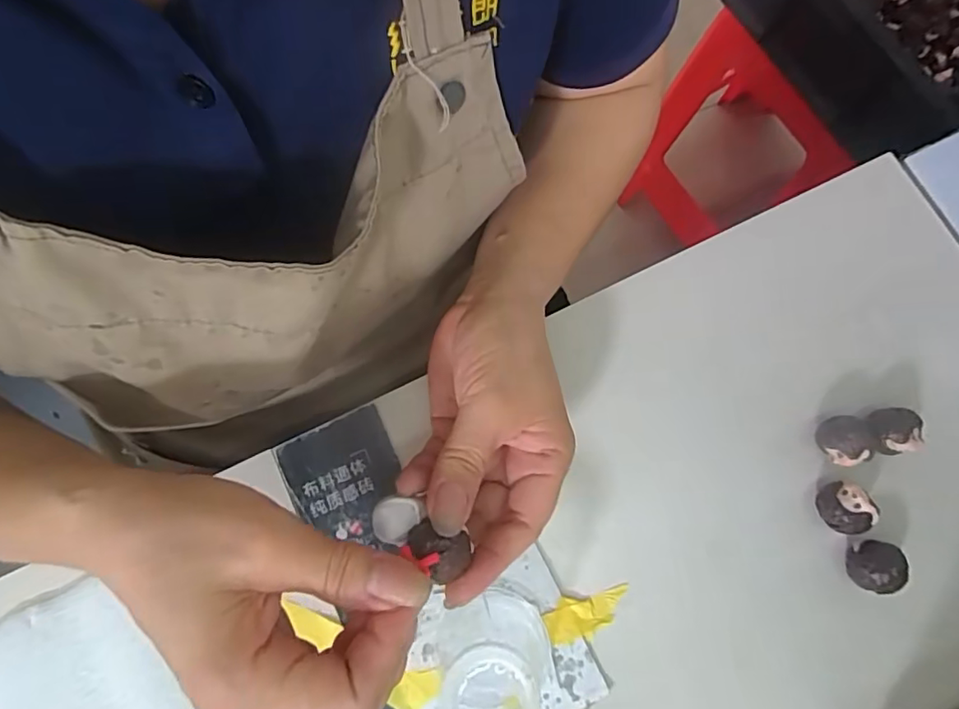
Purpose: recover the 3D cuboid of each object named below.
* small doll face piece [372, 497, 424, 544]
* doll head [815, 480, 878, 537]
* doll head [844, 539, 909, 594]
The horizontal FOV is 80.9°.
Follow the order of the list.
[{"bbox_3d":[-0.033,0.065,0.222,0.017,0.007,0.019,32,79,7],"label":"small doll face piece"},{"bbox_3d":[0.181,0.078,0.283,0.020,0.027,0.024,-34,80,-8],"label":"doll head"},{"bbox_3d":[0.195,0.104,0.278,0.021,0.027,0.023,8,77,2],"label":"doll head"}]

